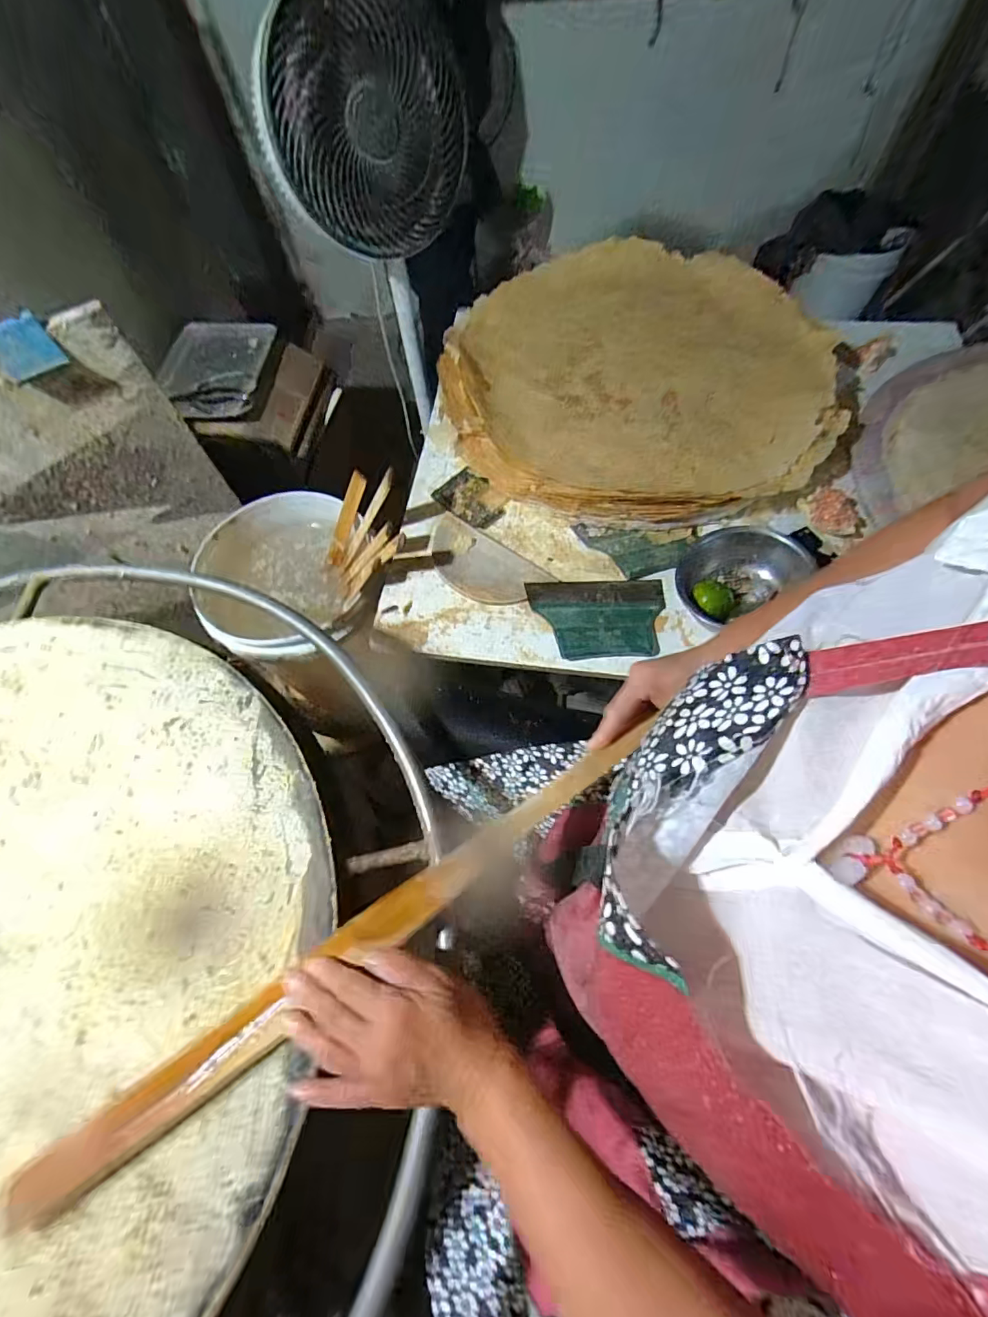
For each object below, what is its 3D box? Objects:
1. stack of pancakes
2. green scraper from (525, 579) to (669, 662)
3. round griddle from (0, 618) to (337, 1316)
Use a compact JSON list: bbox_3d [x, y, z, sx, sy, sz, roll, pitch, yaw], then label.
[{"bbox_3d":[0.231,-0.483,0.833,0.623,0.071,0.596,10,66,8],"label":"stack of pancakes"},{"bbox_3d":[0.146,-0.059,0.691,0.188,0.021,0.125,-2,65,2],"label":"green scraper"},{"bbox_3d":[-0.451,0.261,0.382,0.640,0.017,0.586,0,66,0],"label":"round griddle"}]

